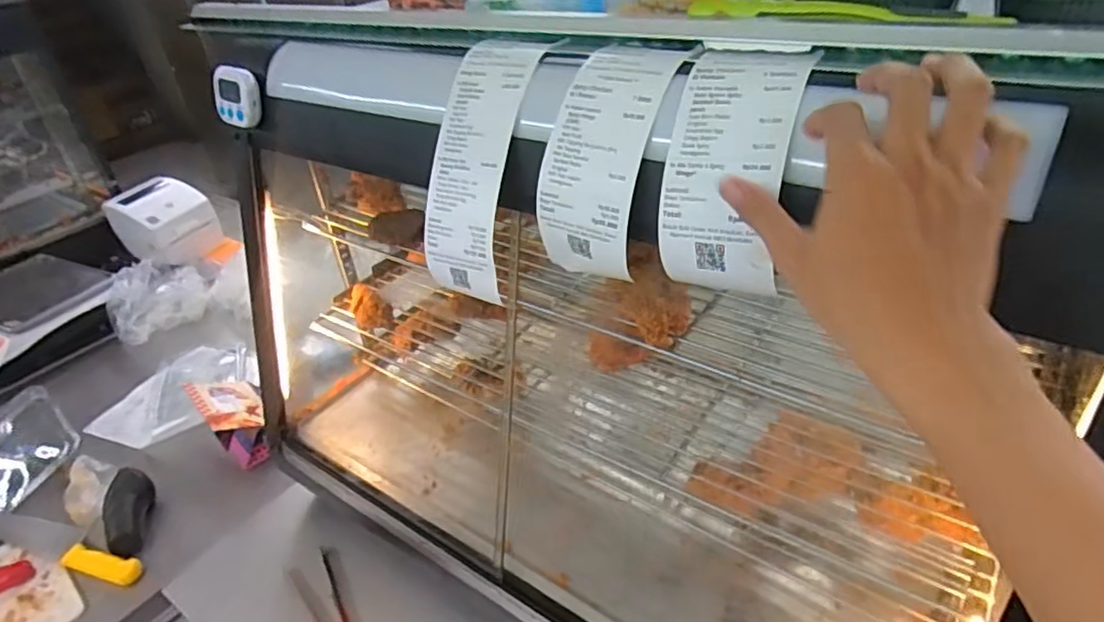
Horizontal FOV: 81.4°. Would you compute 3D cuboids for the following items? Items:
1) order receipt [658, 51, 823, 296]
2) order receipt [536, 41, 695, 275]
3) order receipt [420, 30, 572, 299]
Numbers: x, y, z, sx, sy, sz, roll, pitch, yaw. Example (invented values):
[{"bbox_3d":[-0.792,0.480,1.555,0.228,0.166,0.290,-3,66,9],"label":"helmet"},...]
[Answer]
[{"bbox_3d":[0.117,-0.097,0.427,0.079,0.162,0.043,11,3,24],"label":"order receipt"},{"bbox_3d":[0.040,-0.115,0.485,0.081,0.178,0.048,20,12,34],"label":"order receipt"},{"bbox_3d":[-0.063,-0.124,0.548,0.081,0.223,0.042,15,7,29],"label":"order receipt"}]

